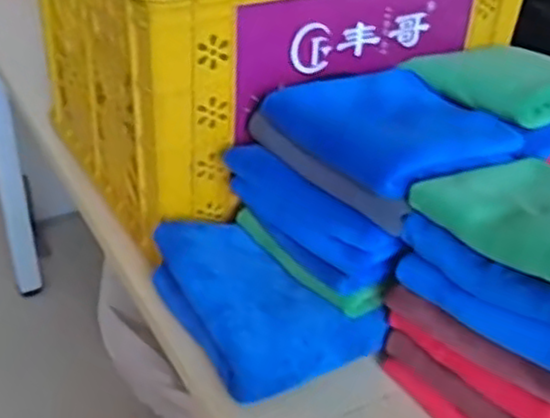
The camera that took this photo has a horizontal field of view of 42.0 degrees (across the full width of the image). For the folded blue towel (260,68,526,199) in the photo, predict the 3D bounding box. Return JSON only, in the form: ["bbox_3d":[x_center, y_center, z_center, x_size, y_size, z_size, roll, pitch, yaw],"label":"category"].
[{"bbox_3d":[0.094,-0.077,0.610,0.162,0.024,0.168,-22,43,-32],"label":"folded blue towel"}]

